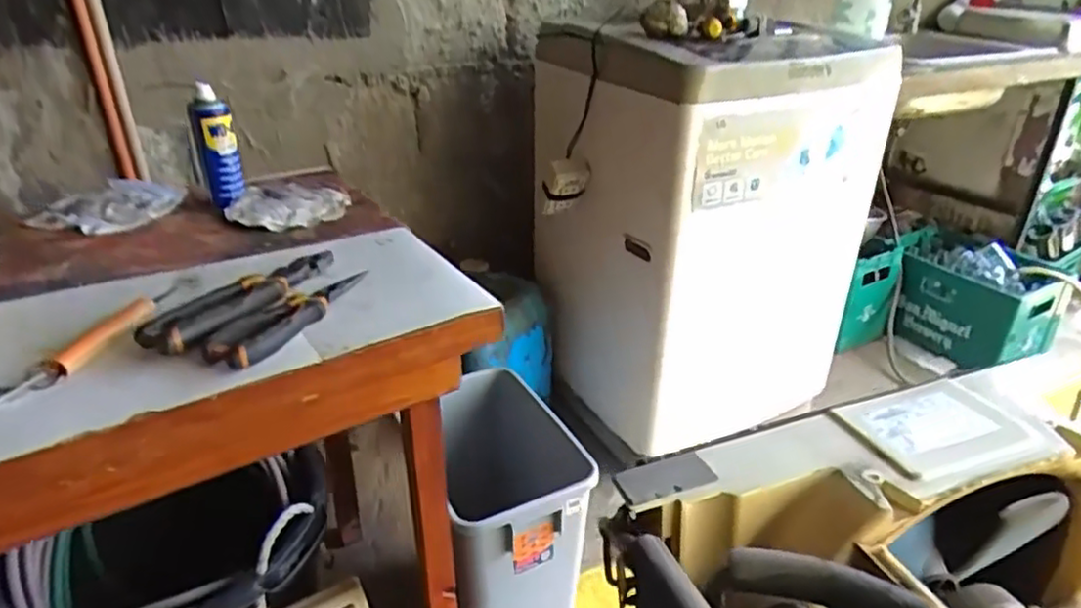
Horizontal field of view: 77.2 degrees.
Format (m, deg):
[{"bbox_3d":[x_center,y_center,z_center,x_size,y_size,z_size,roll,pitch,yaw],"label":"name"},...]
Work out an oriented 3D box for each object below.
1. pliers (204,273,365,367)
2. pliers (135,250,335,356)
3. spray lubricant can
[{"bbox_3d":[-0.244,0.004,0.678,0.051,0.027,0.196,11,31,16],"label":"pliers"},{"bbox_3d":[-0.288,-0.011,0.692,0.067,0.027,0.231,14,33,22],"label":"pliers"},{"bbox_3d":[-0.445,-0.213,0.934,0.051,0.155,0.047,-13,33,-22],"label":"spray lubricant can"}]

